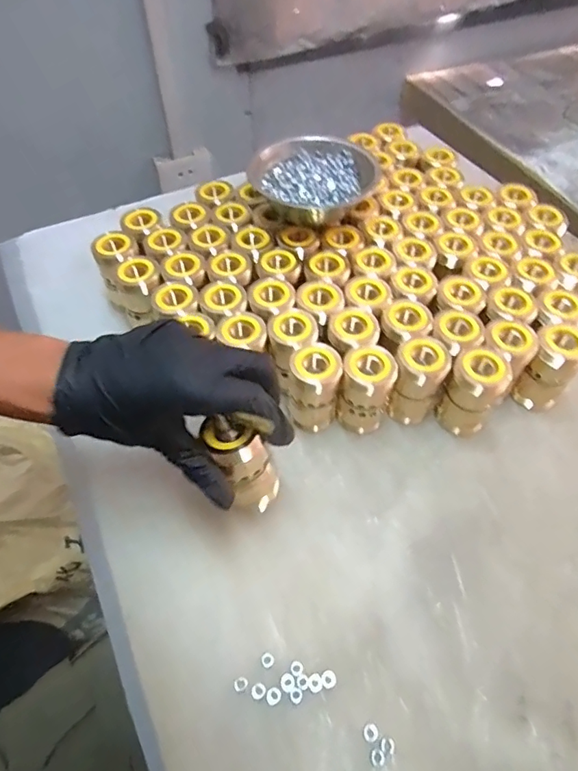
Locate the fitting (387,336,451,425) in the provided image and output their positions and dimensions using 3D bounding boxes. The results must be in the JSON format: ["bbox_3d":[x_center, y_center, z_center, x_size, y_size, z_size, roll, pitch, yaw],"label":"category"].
[{"bbox_3d":[0.107,-0.004,0.410,0.041,0.077,0.040,19,54,11],"label":"fitting"}]

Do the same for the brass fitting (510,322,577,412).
[{"bbox_3d":[0.221,-0.013,0.415,0.039,0.078,0.038,39,61,24],"label":"brass fitting"}]

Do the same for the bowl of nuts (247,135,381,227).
[{"bbox_3d":[0.024,-0.205,0.491,0.113,0.038,0.116,0,54,1],"label":"bowl of nuts"}]

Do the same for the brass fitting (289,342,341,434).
[{"bbox_3d":[0.020,0.004,0.404,0.039,0.076,0.039,2,53,-1],"label":"brass fitting"}]

